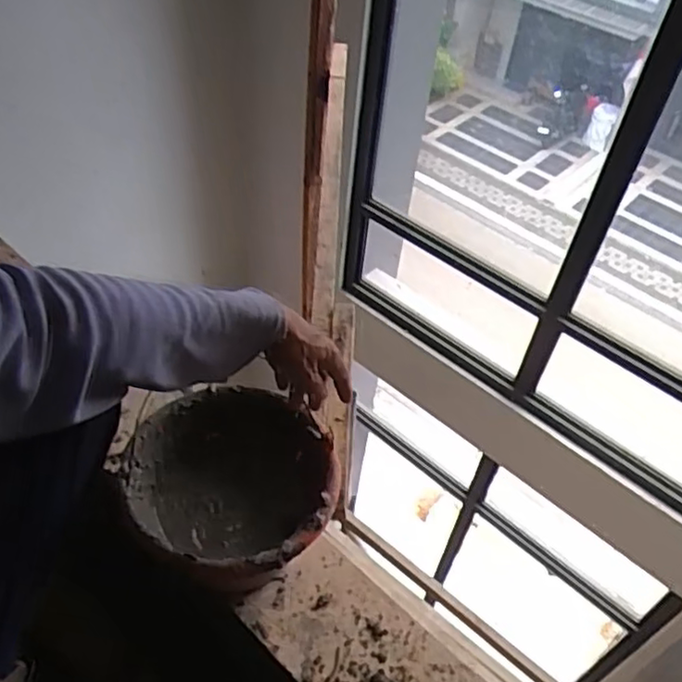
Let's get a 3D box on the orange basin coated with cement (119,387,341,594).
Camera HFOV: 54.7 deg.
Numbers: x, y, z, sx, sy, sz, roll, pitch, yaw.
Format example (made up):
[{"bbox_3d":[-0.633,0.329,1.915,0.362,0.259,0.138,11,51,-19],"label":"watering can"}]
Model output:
[{"bbox_3d":[-0.128,0.180,0.775,0.226,0.110,0.211,11,47,6],"label":"orange basin coated with cement"}]

